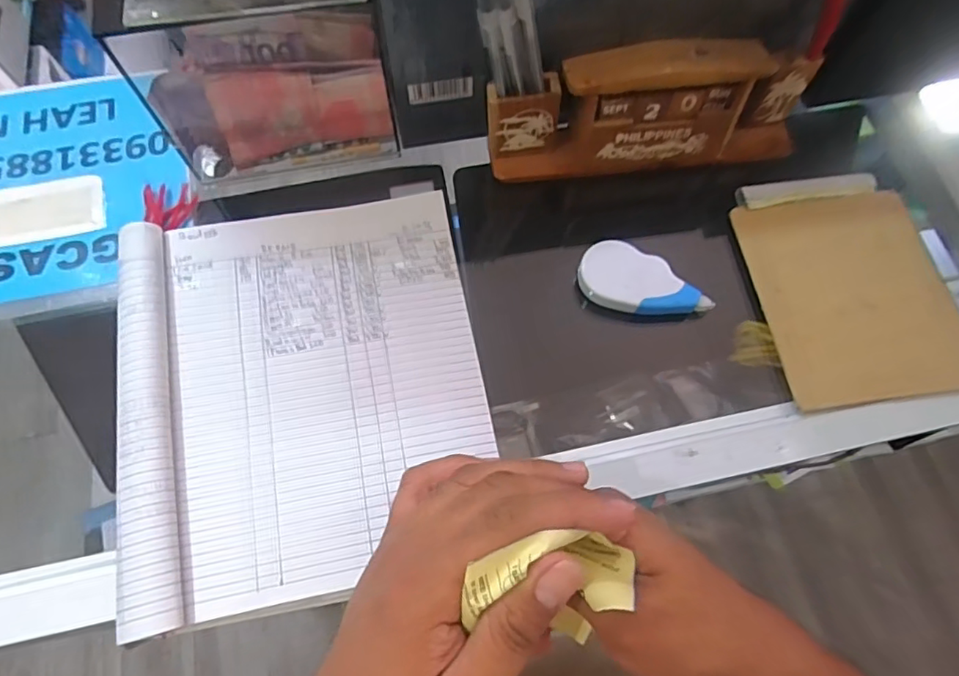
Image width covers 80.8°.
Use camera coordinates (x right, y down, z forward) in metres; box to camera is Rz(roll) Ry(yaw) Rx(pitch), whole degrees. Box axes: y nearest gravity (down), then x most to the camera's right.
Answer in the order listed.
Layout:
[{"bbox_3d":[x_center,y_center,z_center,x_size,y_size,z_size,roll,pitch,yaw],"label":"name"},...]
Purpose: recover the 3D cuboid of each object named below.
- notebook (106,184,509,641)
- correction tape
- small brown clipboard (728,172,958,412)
[{"bbox_3d":[-0.106,0.027,0.351,0.210,0.031,0.242,-11,69,-5],"label":"notebook"},{"bbox_3d":[0.113,-0.037,0.388,0.089,0.017,0.042,22,70,8],"label":"correction tape"},{"bbox_3d":[0.260,-0.042,0.397,0.131,0.014,0.171,-7,69,-4],"label":"small brown clipboard"}]

